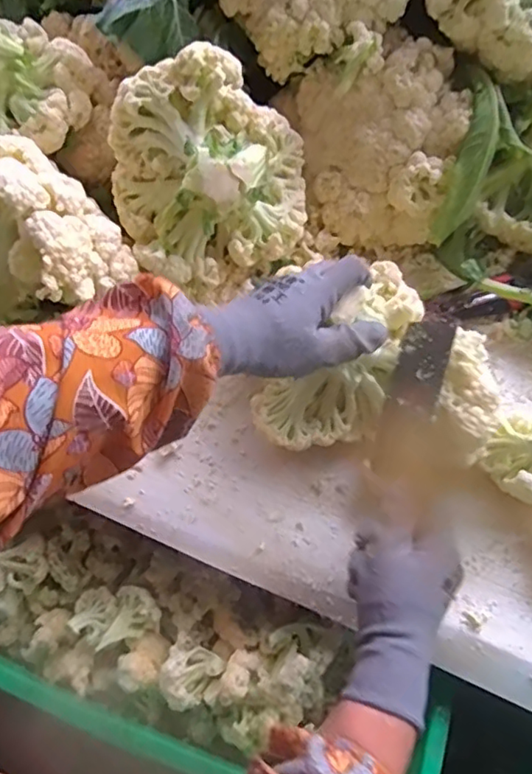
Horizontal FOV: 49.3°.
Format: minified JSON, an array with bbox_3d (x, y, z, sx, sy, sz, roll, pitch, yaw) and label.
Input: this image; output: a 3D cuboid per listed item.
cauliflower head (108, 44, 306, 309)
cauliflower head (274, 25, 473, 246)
[{"bbox_3d":[-0.058,-0.200,0.548,0.170,0.202,0.117,-7,27,12],"label":"cauliflower head"},{"bbox_3d":[0.108,-0.246,0.591,0.158,0.142,0.166,-8,61,-7],"label":"cauliflower head"}]

